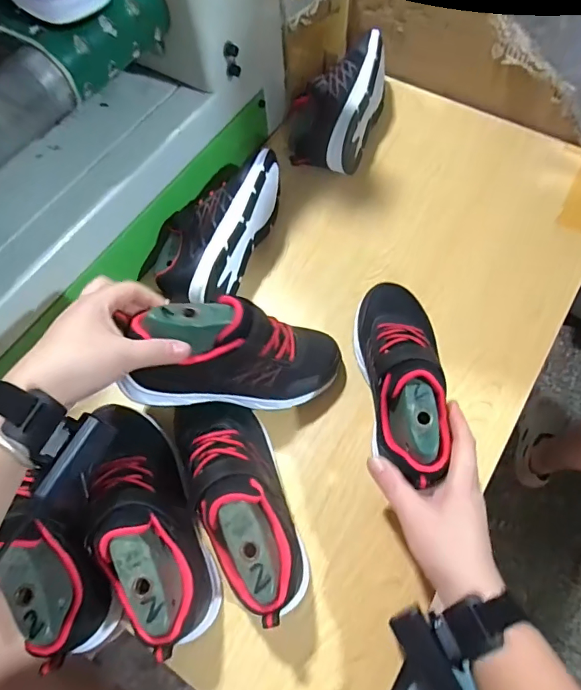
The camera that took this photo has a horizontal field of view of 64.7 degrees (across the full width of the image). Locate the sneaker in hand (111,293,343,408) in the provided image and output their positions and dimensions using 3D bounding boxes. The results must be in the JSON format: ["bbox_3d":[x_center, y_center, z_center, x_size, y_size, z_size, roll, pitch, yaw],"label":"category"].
[{"bbox_3d":[-0.040,0.011,0.441,0.212,0.075,0.078,9,59,-36],"label":"sneaker in hand"}]

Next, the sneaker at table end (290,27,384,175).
[{"bbox_3d":[0.062,-0.340,0.643,0.113,0.083,0.201,20,67,10],"label":"sneaker at table end"}]

